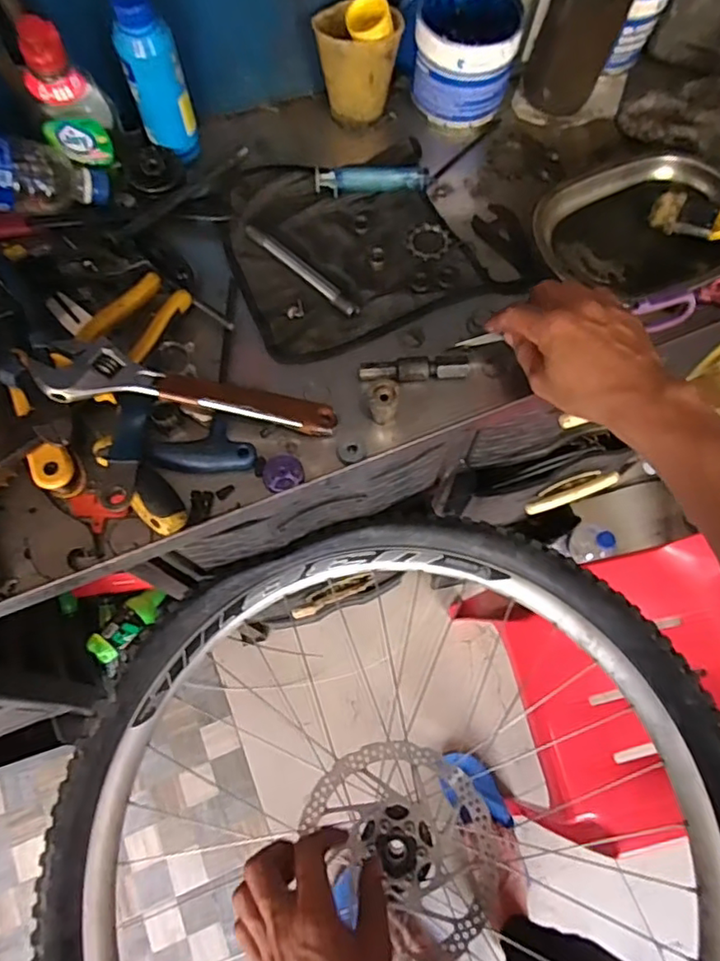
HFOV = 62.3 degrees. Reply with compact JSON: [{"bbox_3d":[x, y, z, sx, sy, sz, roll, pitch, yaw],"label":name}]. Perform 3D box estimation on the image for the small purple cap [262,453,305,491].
[{"bbox_3d":[-0.066,-0.009,0.502,0.034,0.013,0.038,-21,72,-8],"label":"small purple cap"}]

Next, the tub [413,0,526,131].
[{"bbox_3d":[0.106,-0.430,0.607,0.094,0.096,0.102,0,70,0],"label":"tub"}]

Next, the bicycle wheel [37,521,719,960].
[{"bbox_3d":[0.036,0.337,0.550,0.638,0.110,0.619,0,70,0],"label":"bicycle wheel"}]

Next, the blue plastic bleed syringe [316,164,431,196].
[{"bbox_3d":[0.013,-0.306,0.603,0.115,0.021,0.025,-4,70,-2],"label":"blue plastic bleed syringe"}]

